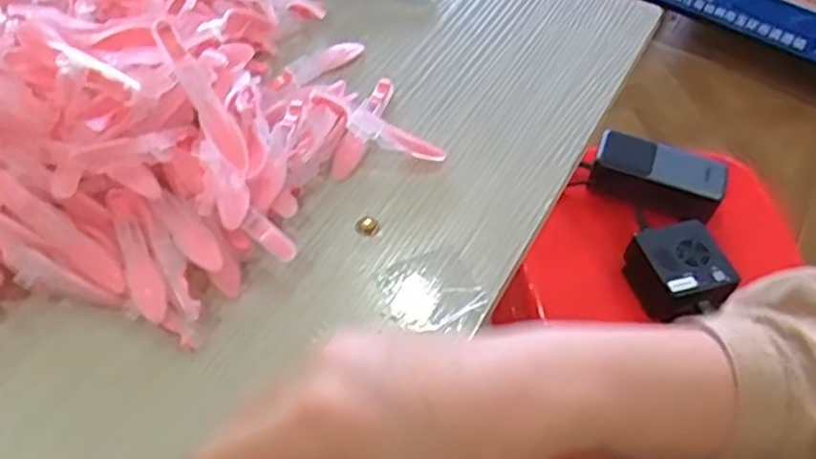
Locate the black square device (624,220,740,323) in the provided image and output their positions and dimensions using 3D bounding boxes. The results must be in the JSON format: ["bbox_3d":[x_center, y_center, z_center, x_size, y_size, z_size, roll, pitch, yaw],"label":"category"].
[{"bbox_3d":[0.244,0.037,0.654,0.075,0.041,0.086,-15,54,-16],"label":"black square device"}]

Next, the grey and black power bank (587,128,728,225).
[{"bbox_3d":[0.245,-0.053,0.711,0.129,0.041,0.052,17,52,9],"label":"grey and black power bank"}]

